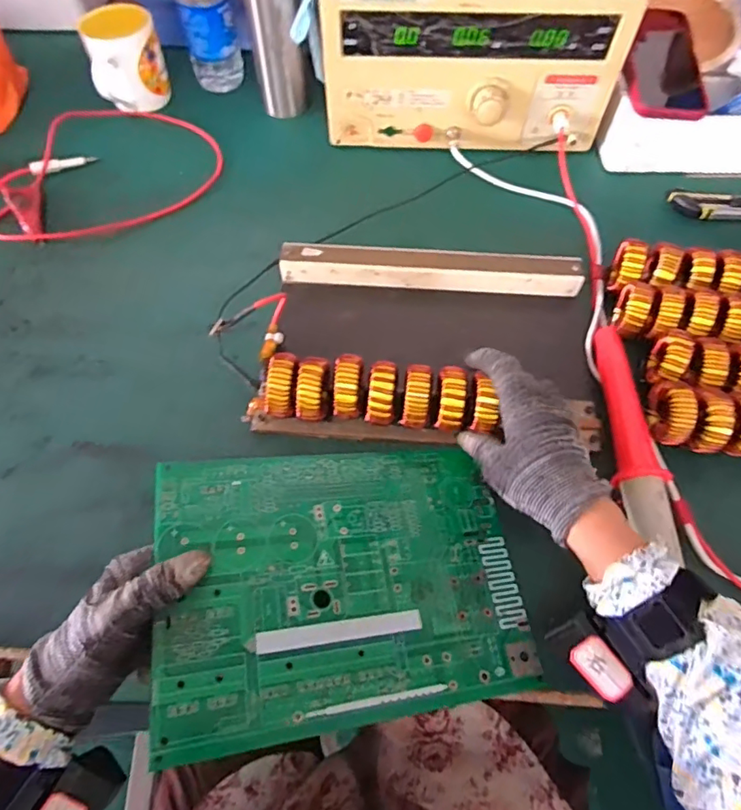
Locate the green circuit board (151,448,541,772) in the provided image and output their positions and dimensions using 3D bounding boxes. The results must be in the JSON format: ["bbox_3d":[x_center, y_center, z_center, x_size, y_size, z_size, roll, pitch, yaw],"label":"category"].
[{"bbox_3d":[-0.015,0.117,0.365,0.248,0.006,0.181,-1,60,-19],"label":"green circuit board"}]

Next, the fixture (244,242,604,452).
[{"bbox_3d":[0.057,-0.065,0.471,0.304,0.060,0.200,5,61,3],"label":"fixture"}]

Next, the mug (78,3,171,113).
[{"bbox_3d":[-0.299,-0.428,0.648,0.083,0.095,0.104,-15,62,-8],"label":"mug"}]

